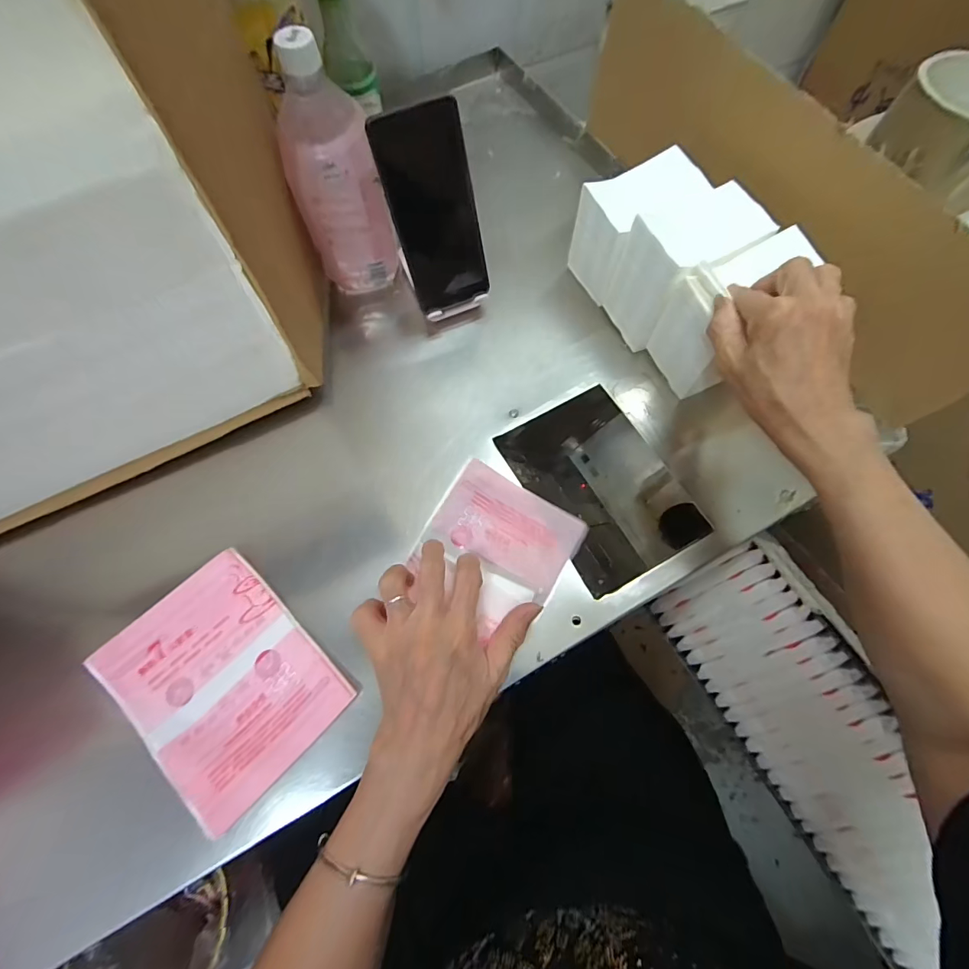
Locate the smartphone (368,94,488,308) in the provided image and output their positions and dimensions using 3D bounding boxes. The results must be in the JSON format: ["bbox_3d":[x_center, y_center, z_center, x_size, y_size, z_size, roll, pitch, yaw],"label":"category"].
[{"bbox_3d":[-0.043,-0.243,0.403,0.076,0.163,0.008,-21,50,-4],"label":"smartphone"}]

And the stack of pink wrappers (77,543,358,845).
[{"bbox_3d":[-0.195,0.147,0.330,0.158,0.015,0.122,42,72,15],"label":"stack of pink wrappers"}]

